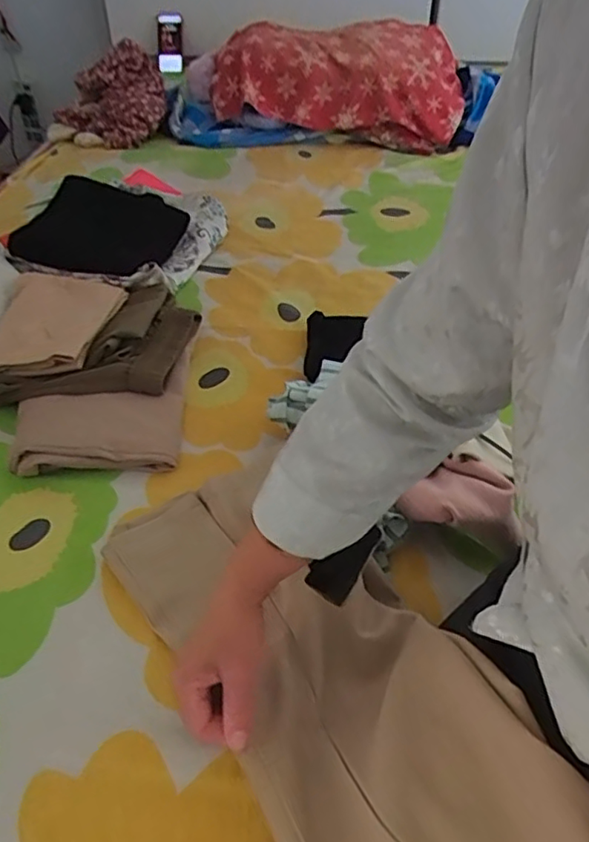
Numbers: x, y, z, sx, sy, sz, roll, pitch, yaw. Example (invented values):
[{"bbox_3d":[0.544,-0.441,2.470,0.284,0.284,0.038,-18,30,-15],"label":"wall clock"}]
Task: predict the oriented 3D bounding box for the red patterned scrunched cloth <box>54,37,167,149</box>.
[{"bbox_3d":[-0.472,-0.832,1.529,0.267,0.196,0.163,-18,46,-18],"label":"red patterned scrunched cloth"}]

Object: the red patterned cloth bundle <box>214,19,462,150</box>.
[{"bbox_3d":[0.107,-0.855,1.482,0.606,0.208,0.303,2,46,3],"label":"red patterned cloth bundle"}]

